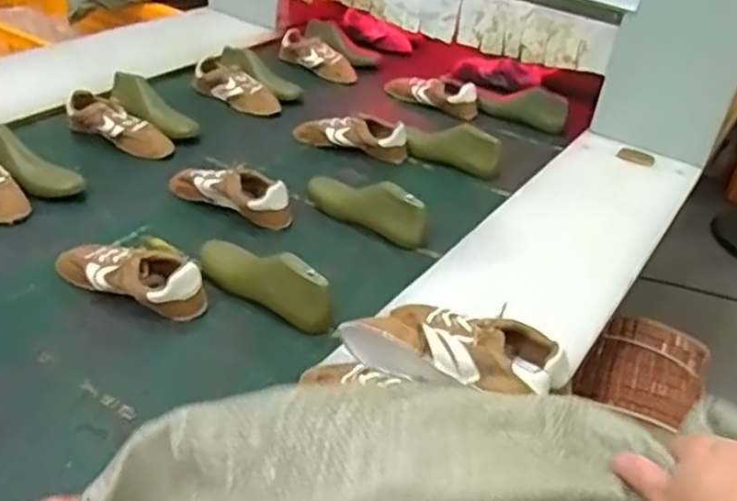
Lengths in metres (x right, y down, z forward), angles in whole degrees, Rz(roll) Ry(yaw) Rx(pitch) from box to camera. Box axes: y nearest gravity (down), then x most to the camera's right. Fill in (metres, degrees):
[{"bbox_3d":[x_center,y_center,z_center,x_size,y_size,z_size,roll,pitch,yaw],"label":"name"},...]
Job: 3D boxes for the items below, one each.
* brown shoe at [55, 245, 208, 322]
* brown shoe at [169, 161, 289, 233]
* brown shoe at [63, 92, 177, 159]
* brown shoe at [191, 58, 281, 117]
[{"bbox_3d":[-0.329,0.030,0.990,0.228,0.067,0.086,17,36,13],"label":"brown shoe"},{"bbox_3d":[-0.235,-0.103,1.208,0.226,0.075,0.076,22,37,20],"label":"brown shoe"},{"bbox_3d":[-0.463,-0.231,1.336,0.213,0.068,0.074,21,37,18],"label":"brown shoe"},{"bbox_3d":[-0.288,-0.357,1.591,0.221,0.062,0.096,28,38,7],"label":"brown shoe"}]

